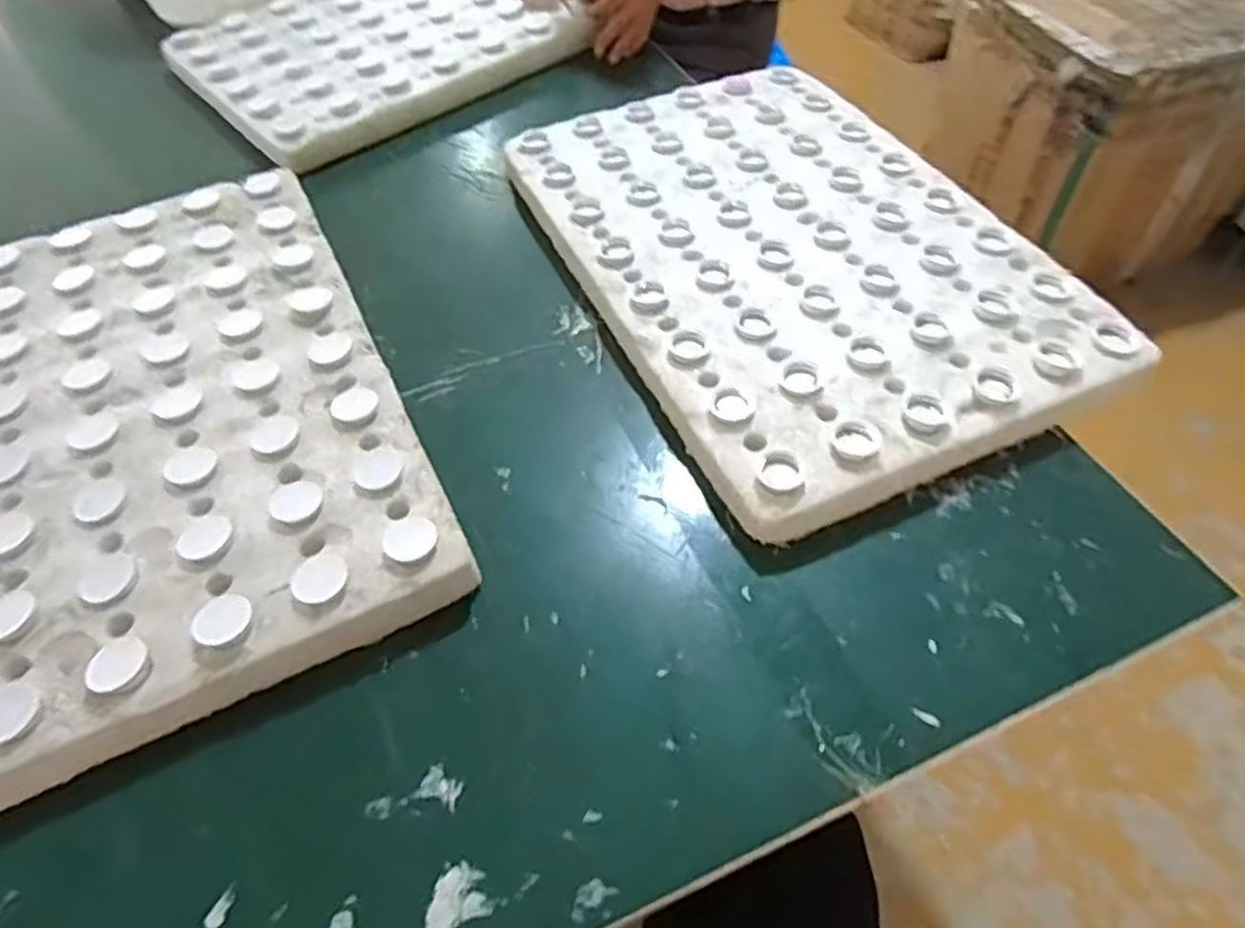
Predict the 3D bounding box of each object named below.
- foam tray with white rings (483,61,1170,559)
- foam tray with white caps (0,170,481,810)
[{"bbox_3d":[0.149,-0.201,0.712,0.368,0.051,0.545,-21,55,-13],"label":"foam tray with white rings"},{"bbox_3d":[-0.382,-0.049,0.609,0.367,0.037,0.561,-23,53,-16],"label":"foam tray with white caps"}]

